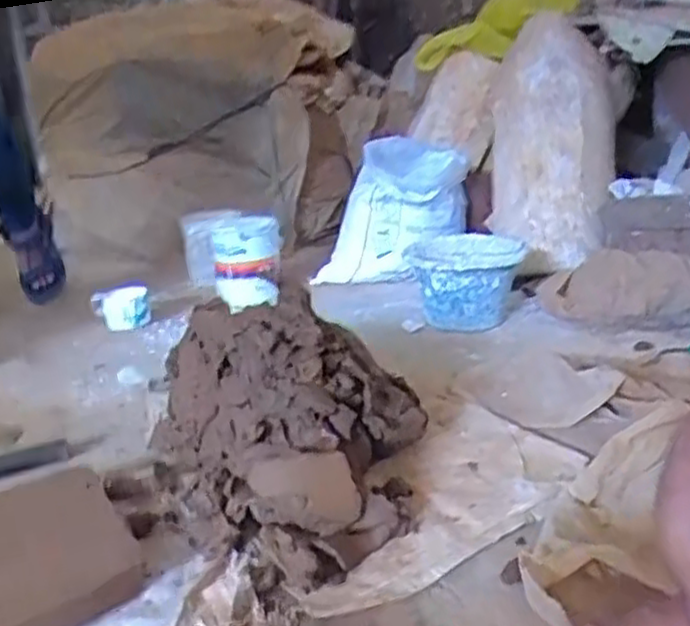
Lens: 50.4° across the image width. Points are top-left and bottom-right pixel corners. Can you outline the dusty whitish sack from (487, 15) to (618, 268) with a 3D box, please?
[{"bbox_3d":[0.516,-0.441,1.813,0.290,0.714,0.183,2,-14,13],"label":"dusty whitish sack"}]

